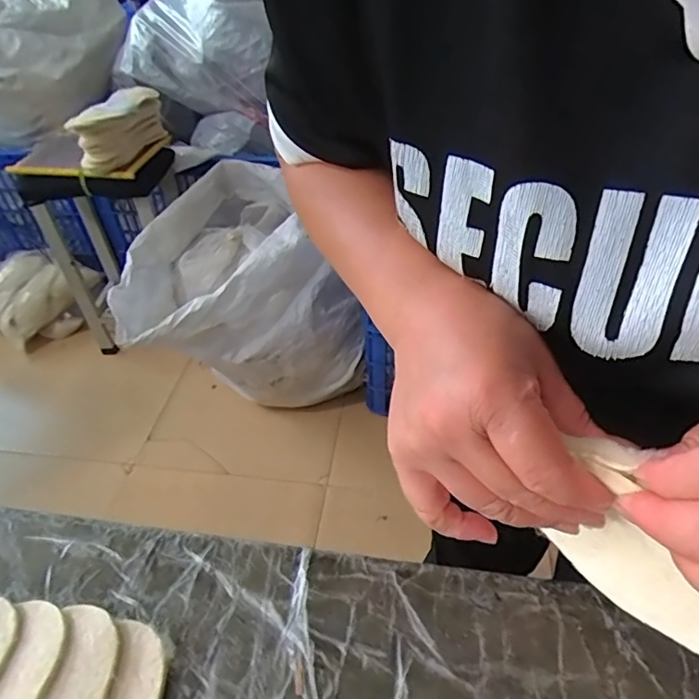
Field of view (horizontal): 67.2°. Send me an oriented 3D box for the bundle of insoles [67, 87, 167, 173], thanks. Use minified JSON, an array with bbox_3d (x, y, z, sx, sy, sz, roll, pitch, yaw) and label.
[{"bbox_3d":[-0.560,-0.544,1.289,0.077,0.125,0.331,8,45,12],"label":"bundle of insoles"}]

